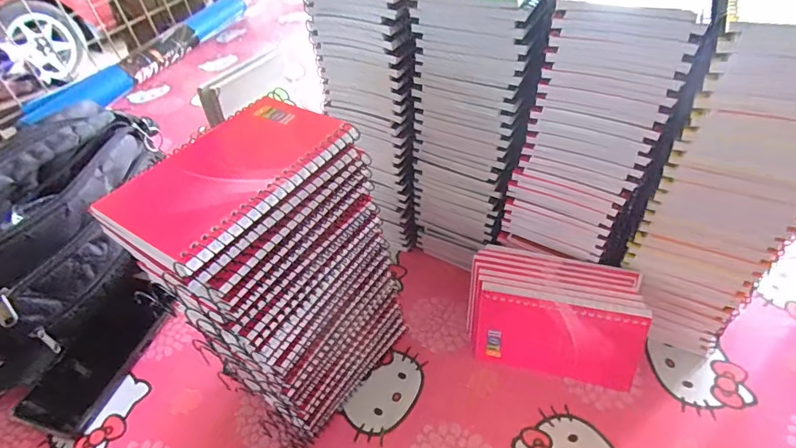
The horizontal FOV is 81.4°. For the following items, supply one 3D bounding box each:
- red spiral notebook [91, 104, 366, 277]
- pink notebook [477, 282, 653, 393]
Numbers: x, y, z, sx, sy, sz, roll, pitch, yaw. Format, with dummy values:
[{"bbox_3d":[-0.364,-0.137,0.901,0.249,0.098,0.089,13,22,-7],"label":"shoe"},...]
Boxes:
[{"bbox_3d":[-0.096,-0.031,0.268,0.077,0.013,0.132,23,51,28],"label":"red spiral notebook"},{"bbox_3d":[0.134,0.095,0.392,0.129,0.078,0.007,9,27,16],"label":"pink notebook"}]

